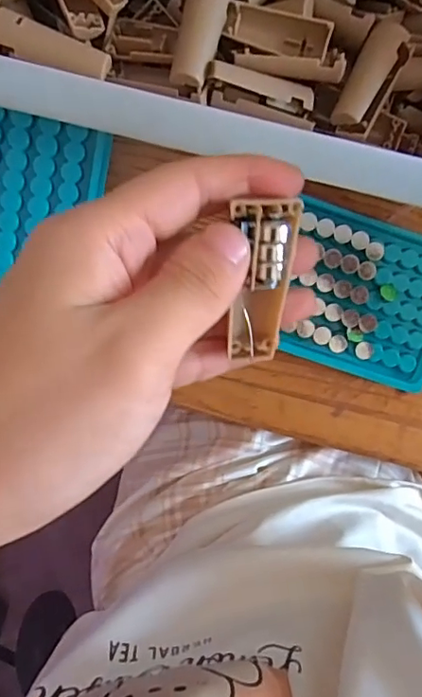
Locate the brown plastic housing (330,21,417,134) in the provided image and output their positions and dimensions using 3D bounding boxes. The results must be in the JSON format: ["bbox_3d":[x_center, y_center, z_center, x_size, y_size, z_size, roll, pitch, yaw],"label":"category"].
[{"bbox_3d":[0.076,-0.126,0.251,0.020,0.015,0.053,28,97,-5],"label":"brown plastic housing"}]

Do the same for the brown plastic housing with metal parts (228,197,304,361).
[{"bbox_3d":[0.015,-0.019,0.159,0.018,0.011,0.049,3,122,-2],"label":"brown plastic housing with metal parts"}]

